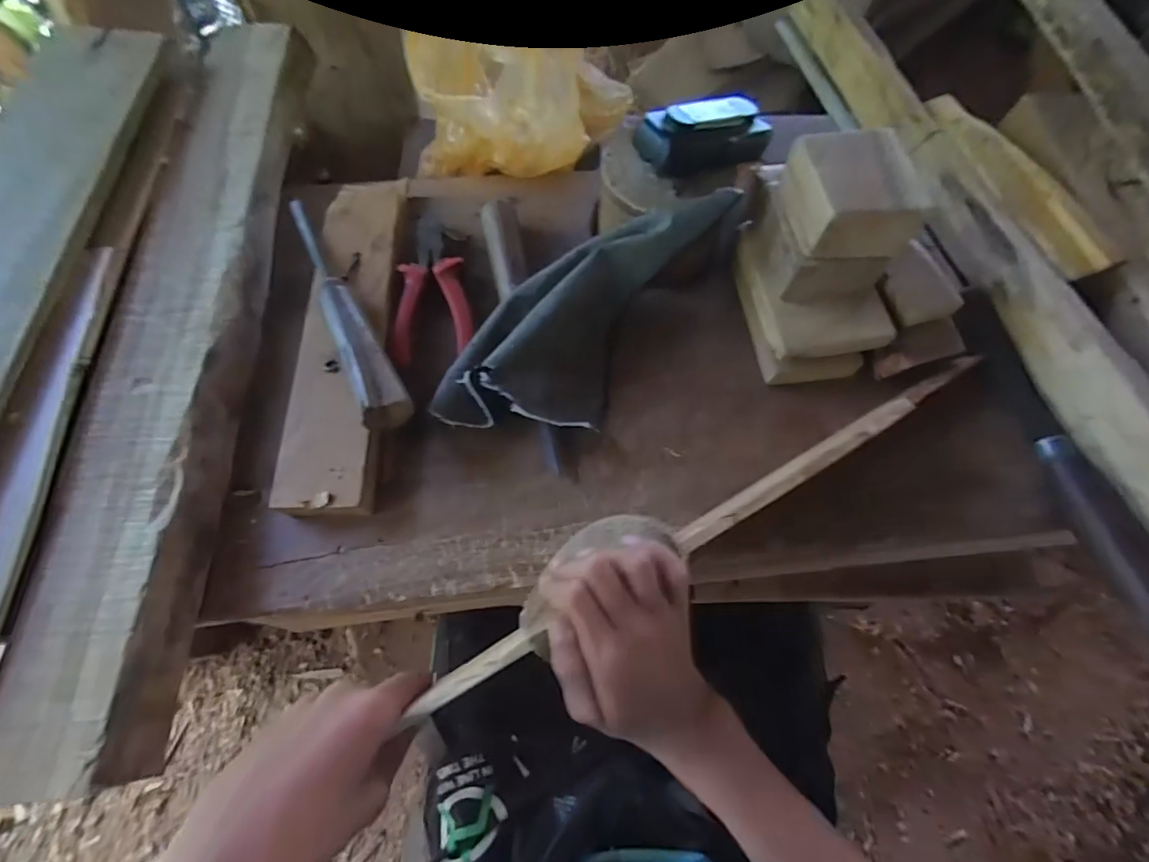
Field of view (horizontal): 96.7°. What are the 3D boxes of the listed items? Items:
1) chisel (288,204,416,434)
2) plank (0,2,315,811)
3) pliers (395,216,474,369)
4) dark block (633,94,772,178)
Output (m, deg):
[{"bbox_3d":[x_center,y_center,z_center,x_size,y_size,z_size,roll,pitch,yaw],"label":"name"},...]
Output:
[{"bbox_3d":[-0.165,-0.097,0.368,0.030,0.033,0.221,-24,70,-11],"label":"chisel"},{"bbox_3d":[-0.288,-0.103,0.379,0.094,0.039,0.626,-3,68,-3],"label":"plank"},{"bbox_3d":[-0.116,-0.119,0.409,0.057,0.015,0.145,-10,68,-6],"label":"pliers"},{"bbox_3d":[0.093,-0.214,0.365,0.104,0.034,0.040,-18,70,-10],"label":"dark block"}]

